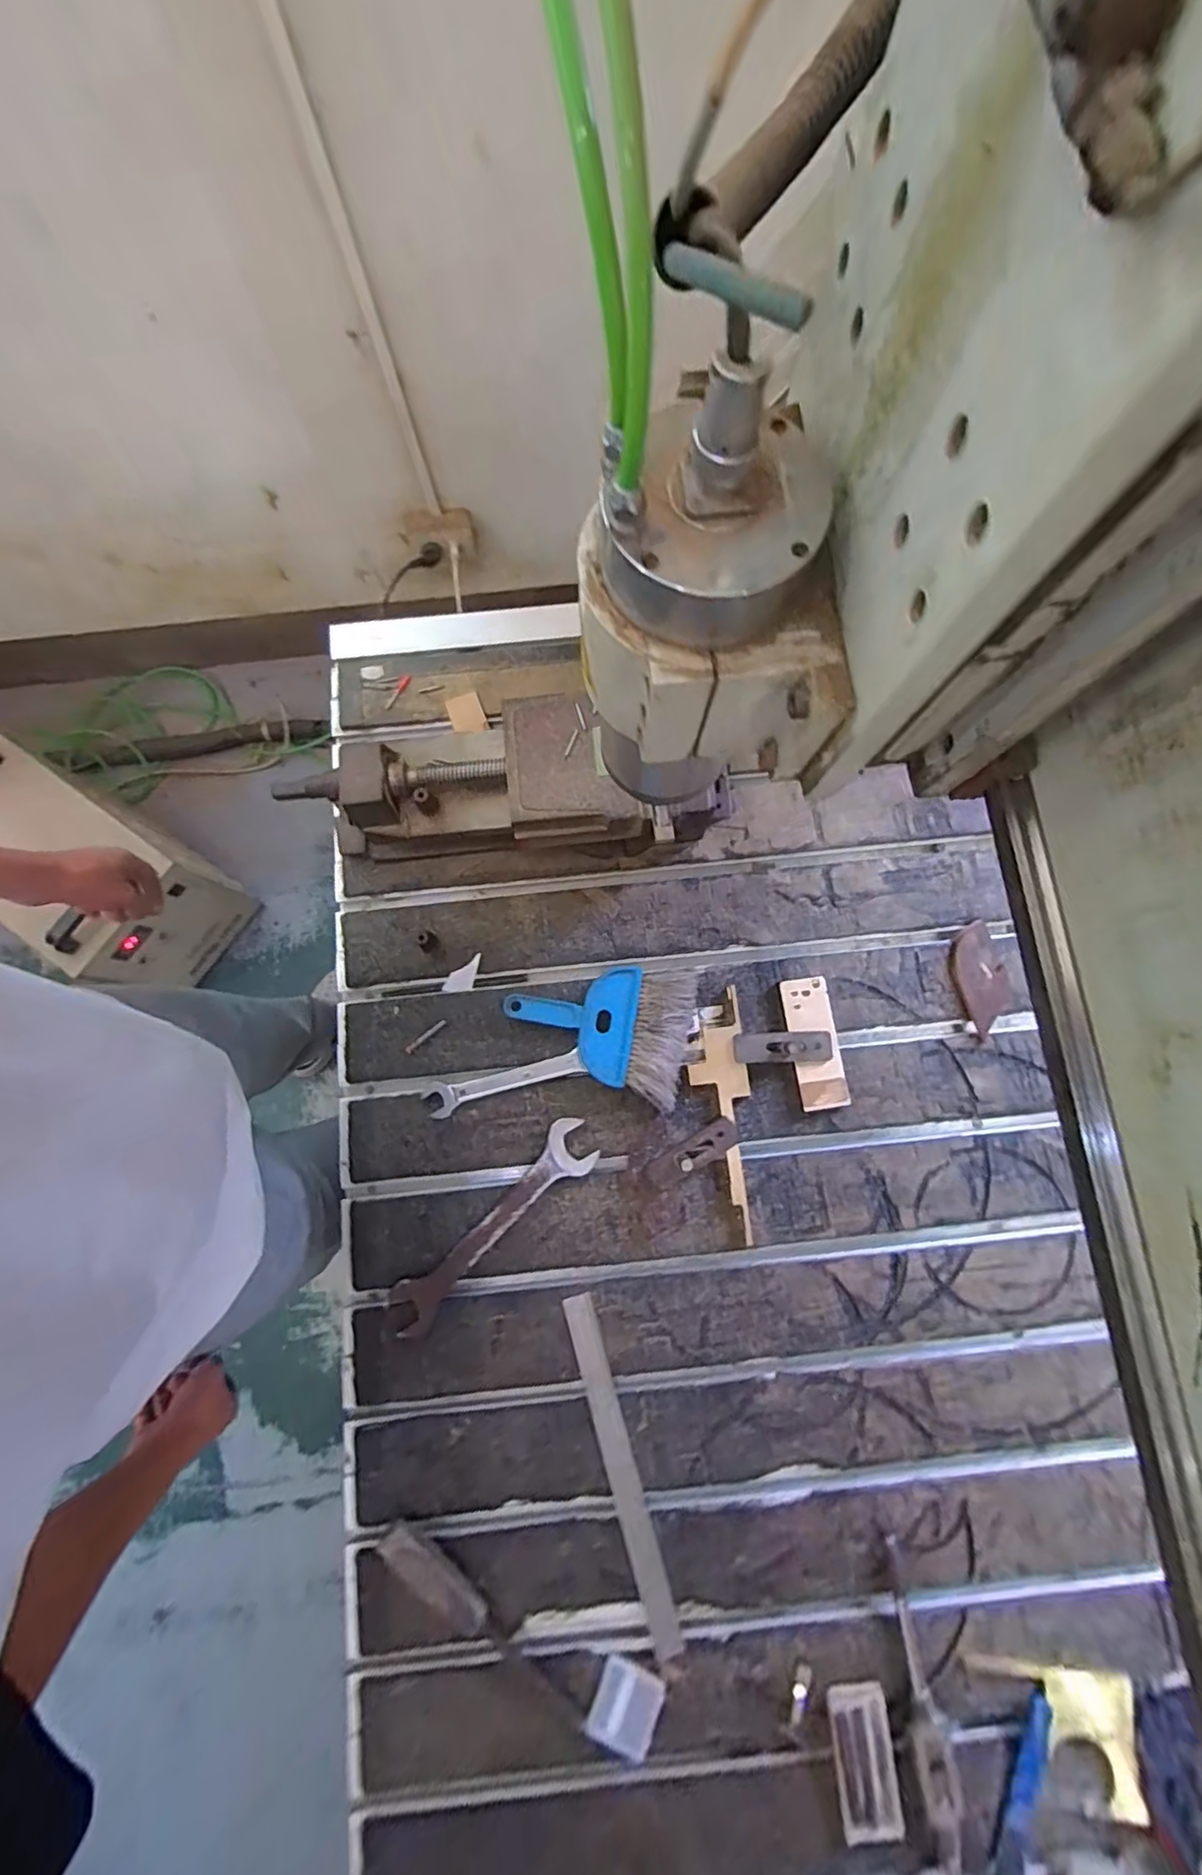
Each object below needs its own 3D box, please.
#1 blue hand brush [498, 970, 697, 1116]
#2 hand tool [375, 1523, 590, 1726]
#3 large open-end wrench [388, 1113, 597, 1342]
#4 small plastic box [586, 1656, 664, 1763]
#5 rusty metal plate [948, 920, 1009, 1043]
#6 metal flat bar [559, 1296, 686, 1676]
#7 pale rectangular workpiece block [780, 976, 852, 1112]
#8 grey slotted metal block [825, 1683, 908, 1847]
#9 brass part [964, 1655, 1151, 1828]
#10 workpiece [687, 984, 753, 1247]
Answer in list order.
[{"bbox_3d":[-0.002,0.083,0.625,0.185,0.028,0.130,15,80,3],"label":"blue hand brush"},{"bbox_3d":[-0.104,0.601,0.526,0.223,0.030,0.026,42,82,7],"label":"hand tool"},{"bbox_3d":[-0.106,0.283,0.597,0.248,0.010,0.053,-42,82,-7],"label":"large open-end wrench"},{"bbox_3d":[0.021,0.667,0.525,0.056,0.009,0.061,18,75,7],"label":"small plastic box"},{"bbox_3d":[0.400,0.045,0.641,0.053,0.009,0.116,-13,80,-2],"label":"rusty metal plate"},{"bbox_3d":[0.019,0.491,0.560,0.029,0.008,0.298,-17,80,-3],"label":"metal flat bar"},{"bbox_3d":[0.218,0.108,0.623,0.051,0.010,0.132,-7,77,-6],"label":"pale rectangular workpiece block"},{"bbox_3d":[0.220,0.687,0.506,0.051,0.022,0.101,-6,80,-1],"label":"grey slotted metal block"},{"bbox_3d":[0.384,0.679,0.515,0.122,0.017,0.103,-3,85,11],"label":"brass part"},{"bbox_3d":[0.125,0.177,0.617,0.058,0.011,0.242,-6,80,-1],"label":"workpiece"}]

